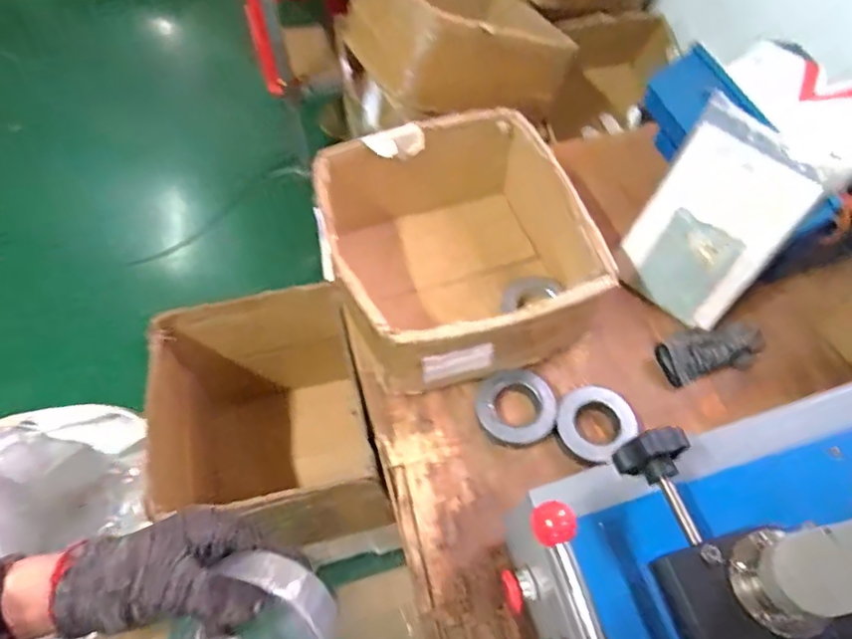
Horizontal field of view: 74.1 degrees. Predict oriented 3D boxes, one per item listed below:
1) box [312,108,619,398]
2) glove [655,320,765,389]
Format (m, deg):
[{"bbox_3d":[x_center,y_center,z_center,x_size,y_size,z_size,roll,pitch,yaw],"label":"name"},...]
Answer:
[{"bbox_3d":[0.053,-0.098,0.807,0.362,0.176,0.340,-12,60,-9],"label":"box"},{"bbox_3d":[0.418,0.041,0.819,0.166,0.037,0.074,-15,61,-10],"label":"glove"}]

